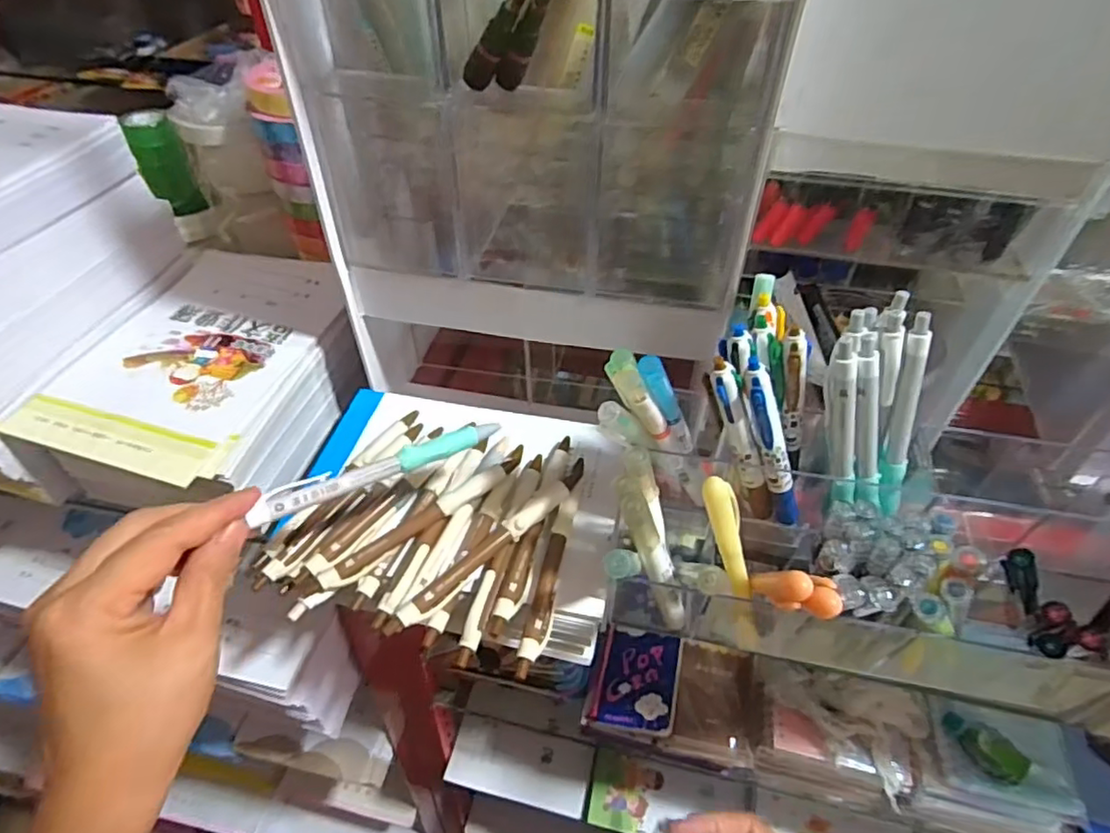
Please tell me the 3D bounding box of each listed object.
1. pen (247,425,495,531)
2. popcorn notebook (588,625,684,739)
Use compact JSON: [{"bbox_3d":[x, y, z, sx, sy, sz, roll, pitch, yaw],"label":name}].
[{"bbox_3d":[-0.089,0.025,0.326,0.131,0.011,0.014,-20,49,-27],"label":"pen"},{"bbox_3d":[0.068,0.218,0.514,0.068,0.018,0.078,-2,47,29],"label":"popcorn notebook"}]

